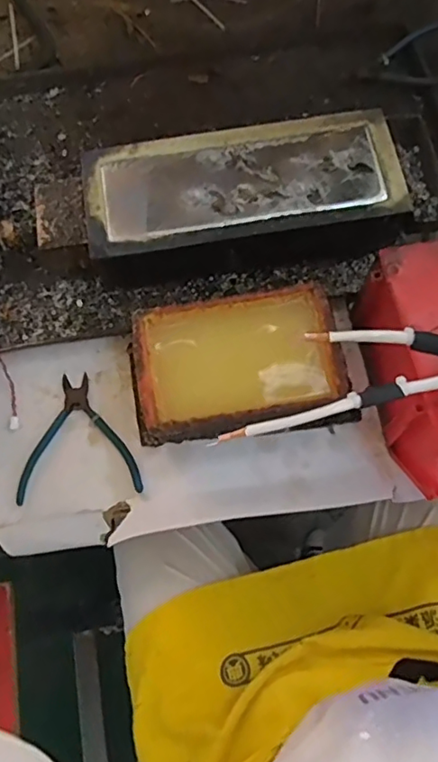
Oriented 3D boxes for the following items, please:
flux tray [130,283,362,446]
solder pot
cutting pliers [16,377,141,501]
[{"bbox_3d":[0.018,-0.012,0.598,0.201,0.068,0.136,-10,70,-2],"label":"flux tray"},{"bbox_3d":[0.026,-0.200,0.655,0.341,0.084,0.149,-8,70,-1],"label":"solder pot"},{"bbox_3d":[-0.145,0.056,0.610,0.124,0.007,0.130,-5,70,0],"label":"cutting pliers"}]

